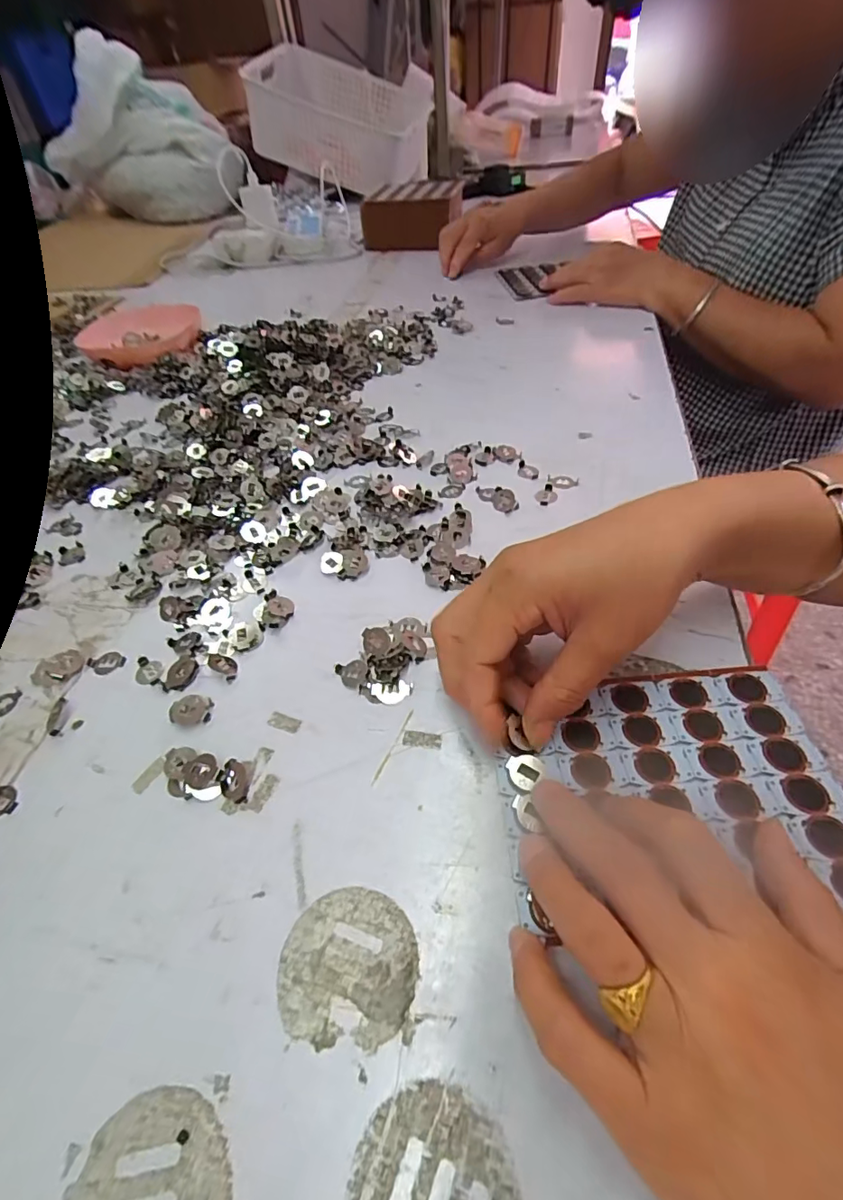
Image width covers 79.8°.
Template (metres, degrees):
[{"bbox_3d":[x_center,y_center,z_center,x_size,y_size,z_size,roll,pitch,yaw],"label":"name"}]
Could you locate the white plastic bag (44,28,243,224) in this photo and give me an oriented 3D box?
[{"bbox_3d":[-0.605,-0.997,1.074,0.366,0.262,0.372,-22,51,-15],"label":"white plastic bag"}]

